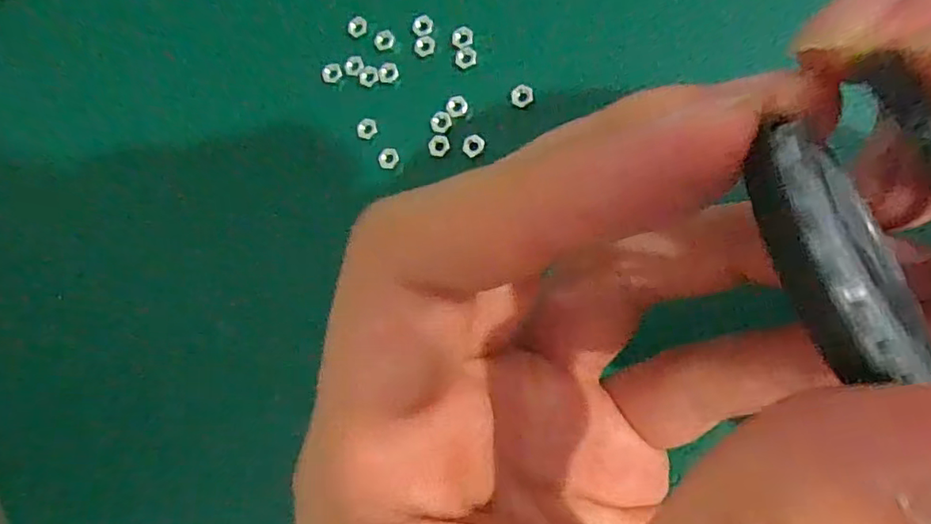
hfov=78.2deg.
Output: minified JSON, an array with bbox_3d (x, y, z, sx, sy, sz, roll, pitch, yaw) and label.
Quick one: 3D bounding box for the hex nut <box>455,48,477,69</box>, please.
[{"bbox_3d":[0.000,-0.069,0.193,0.007,0.004,0.007,-6,83,13],"label":"hex nut"}]

